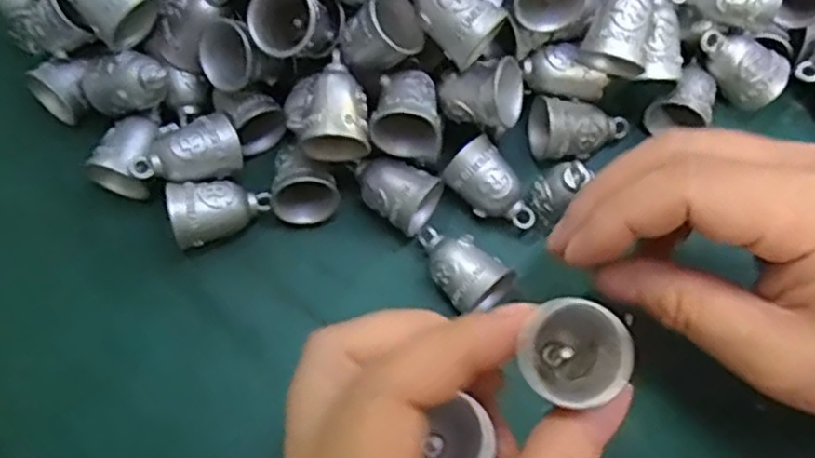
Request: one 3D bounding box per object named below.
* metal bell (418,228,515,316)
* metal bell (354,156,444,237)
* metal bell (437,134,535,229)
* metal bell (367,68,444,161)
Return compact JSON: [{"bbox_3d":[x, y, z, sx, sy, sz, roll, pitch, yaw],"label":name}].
[{"bbox_3d":[0.018,0.015,0.265,0.038,0.018,0.023,38,75,10],"label":"metal bell"},{"bbox_3d":[-0.005,-0.015,0.272,0.032,0.020,0.022,36,75,9],"label":"metal bell"},{"bbox_3d":[0.032,-0.014,0.276,0.022,0.020,0.037,-38,77,-12],"label":"metal bell"},{"bbox_3d":[0.001,-0.041,0.257,0.025,0.020,0.027,11,73,2],"label":"metal bell"}]

